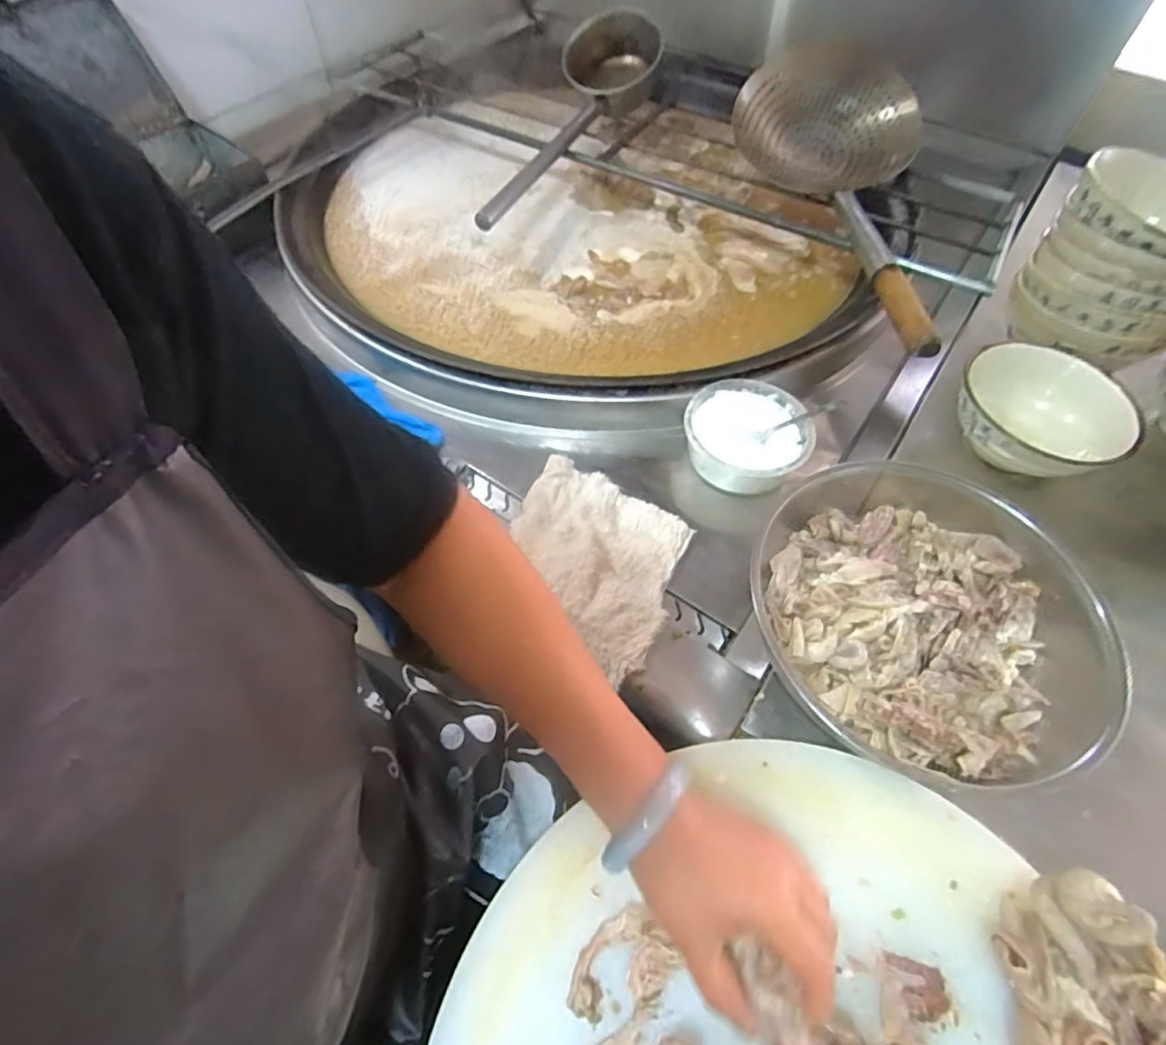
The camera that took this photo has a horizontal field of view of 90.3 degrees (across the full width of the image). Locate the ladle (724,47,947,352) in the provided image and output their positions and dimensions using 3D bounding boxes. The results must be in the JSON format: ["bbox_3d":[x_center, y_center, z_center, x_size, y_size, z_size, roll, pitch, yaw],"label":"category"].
[{"bbox_3d":[0.299,-0.339,0.636,0.129,0.147,0.384,-15,73,-7],"label":"ladle"}]

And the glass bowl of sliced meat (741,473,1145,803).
[{"bbox_3d":[0.266,0.074,0.471,0.257,0.098,0.221,40,65,21],"label":"glass bowl of sliced meat"}]

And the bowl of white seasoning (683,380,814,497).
[{"bbox_3d":[0.180,-0.092,0.642,0.133,0.062,0.112,28,62,16],"label":"bowl of white seasoning"}]

